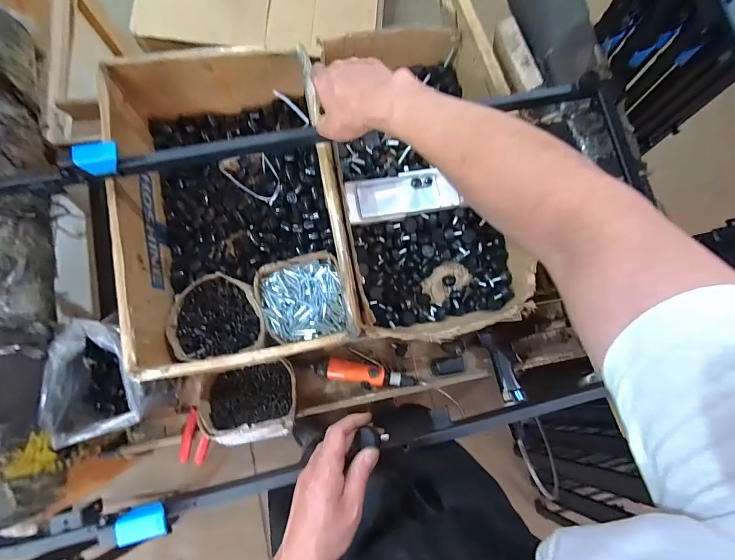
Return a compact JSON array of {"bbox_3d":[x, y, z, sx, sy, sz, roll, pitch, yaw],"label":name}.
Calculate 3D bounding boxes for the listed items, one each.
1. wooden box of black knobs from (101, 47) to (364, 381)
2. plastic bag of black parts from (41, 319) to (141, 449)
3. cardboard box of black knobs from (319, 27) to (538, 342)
[{"bbox_3d":[-0.228,-0.120,0.635,0.354,0.167,0.508,-10,82,-6],"label":"wooden box of black knobs"},{"bbox_3d":[-0.423,0.161,0.569,0.137,0.121,0.181,-3,82,-5],"label":"plastic bag of black parts"},{"bbox_3d":[0.105,-0.191,0.694,0.321,0.138,0.595,-10,82,-6],"label":"cardboard box of black knobs"}]

